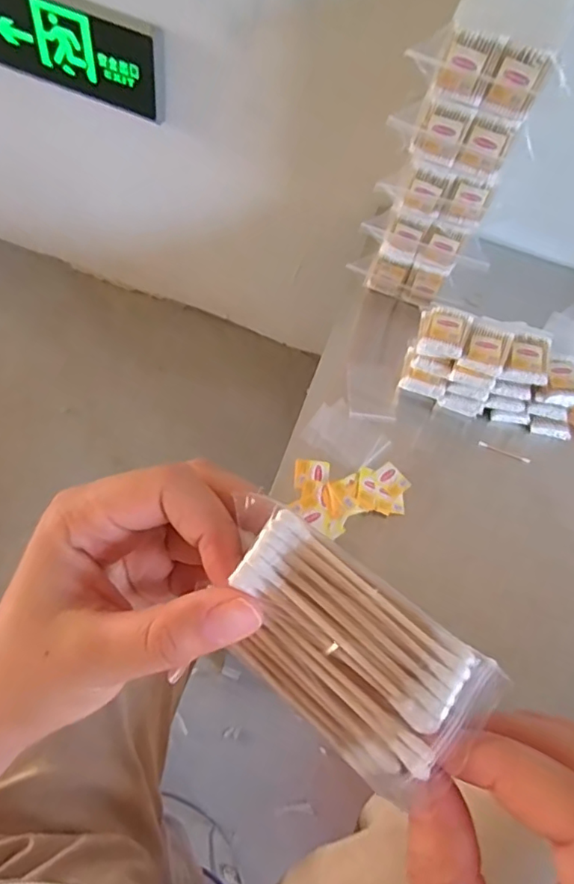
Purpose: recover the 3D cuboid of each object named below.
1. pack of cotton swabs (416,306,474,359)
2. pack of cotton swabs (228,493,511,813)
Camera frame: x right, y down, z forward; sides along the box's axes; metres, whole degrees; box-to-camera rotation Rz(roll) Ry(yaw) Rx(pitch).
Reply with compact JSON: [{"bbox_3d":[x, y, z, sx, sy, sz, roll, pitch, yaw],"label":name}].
[{"bbox_3d":[0.211,-0.148,0.749,0.063,0.022,0.082,22,60,4],"label":"pack of cotton swabs"},{"bbox_3d":[0.016,0.064,0.167,0.079,0.011,0.051,36,98,14],"label":"pack of cotton swabs"}]

